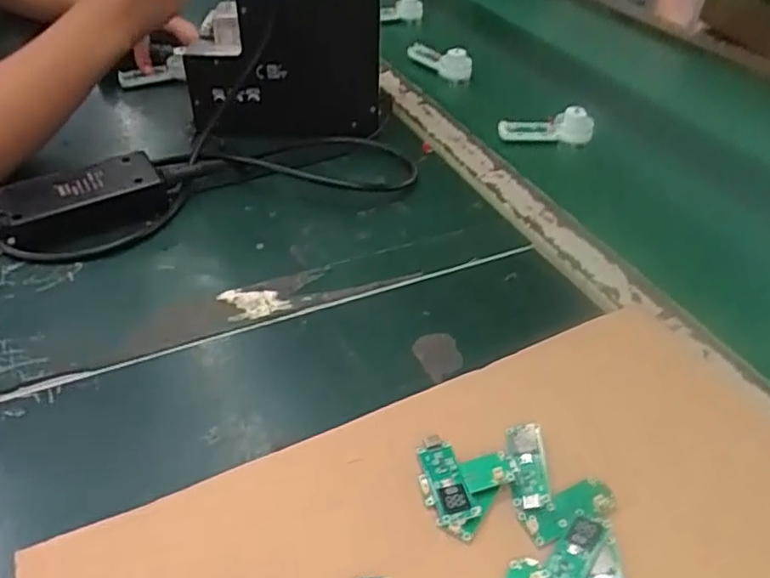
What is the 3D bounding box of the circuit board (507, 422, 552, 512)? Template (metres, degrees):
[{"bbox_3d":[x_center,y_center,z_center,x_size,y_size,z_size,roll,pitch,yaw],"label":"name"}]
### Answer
[{"bbox_3d":[0.077,0.093,0.346,0.020,0.008,0.051,2,40,2],"label":"circuit board"}]

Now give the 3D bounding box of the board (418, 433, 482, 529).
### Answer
[{"bbox_3d":[0.032,0.099,0.340,0.020,0.006,0.049,-7,40,-9],"label":"board"}]

